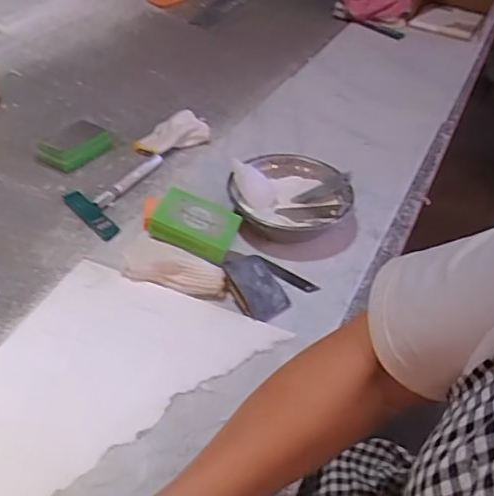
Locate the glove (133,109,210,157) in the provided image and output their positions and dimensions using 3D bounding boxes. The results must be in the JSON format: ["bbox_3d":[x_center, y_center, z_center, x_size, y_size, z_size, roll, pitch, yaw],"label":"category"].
[{"bbox_3d":[-0.122,-0.185,0.908,0.129,0.034,0.068,-21,48,-24],"label":"glove"}]

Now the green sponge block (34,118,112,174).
[{"bbox_3d":[-0.264,-0.161,0.862,0.063,0.034,0.109,30,49,26],"label":"green sponge block"}]

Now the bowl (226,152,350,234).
[{"bbox_3d":[0.058,-0.062,0.759,0.156,0.069,0.154,2,43,-2],"label":"bowl"}]

